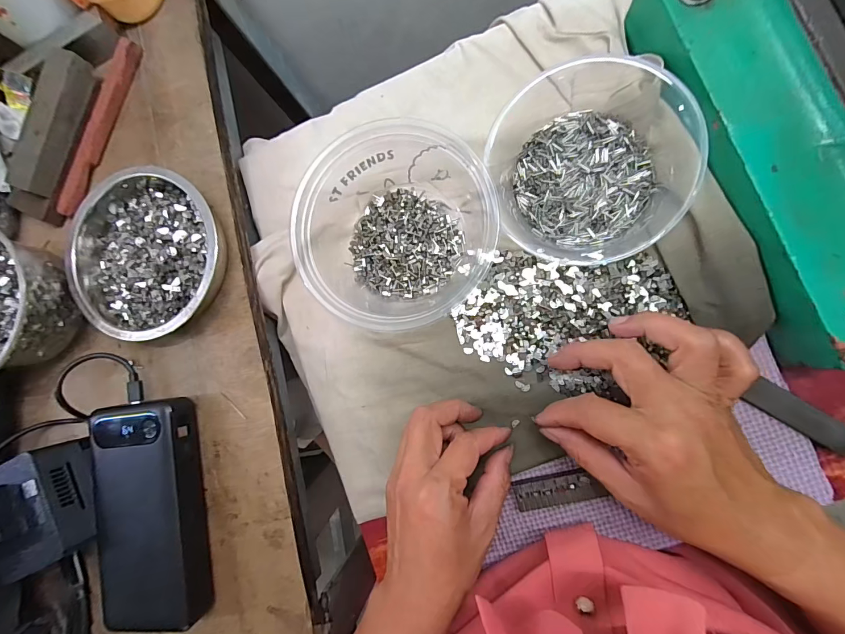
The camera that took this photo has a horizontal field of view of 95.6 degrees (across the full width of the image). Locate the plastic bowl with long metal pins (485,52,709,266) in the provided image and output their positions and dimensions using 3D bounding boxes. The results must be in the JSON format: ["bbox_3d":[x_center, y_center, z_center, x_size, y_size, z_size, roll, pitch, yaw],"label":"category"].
[{"bbox_3d":[0.115,-0.109,0.261,0.127,0.044,0.139,0,88,10],"label":"plastic bowl with long metal pins"}]

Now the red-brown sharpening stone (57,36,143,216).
[{"bbox_3d":[-0.261,-0.152,0.307,0.012,0.012,0.145,22,91,10],"label":"red-brown sharpening stone"}]

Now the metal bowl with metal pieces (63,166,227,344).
[{"bbox_3d":[-0.206,-0.048,0.284,0.125,0.032,0.117,0,88,10],"label":"metal bowl with metal pieces"}]

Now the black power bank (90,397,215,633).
[{"bbox_3d":[-0.199,0.149,0.279,0.076,0.023,0.168,-7,86,10],"label":"black power bank"}]

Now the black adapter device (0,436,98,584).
[{"bbox_3d":[-0.277,0.137,0.266,0.079,0.032,0.077,-17,85,9],"label":"black adapter device"}]

